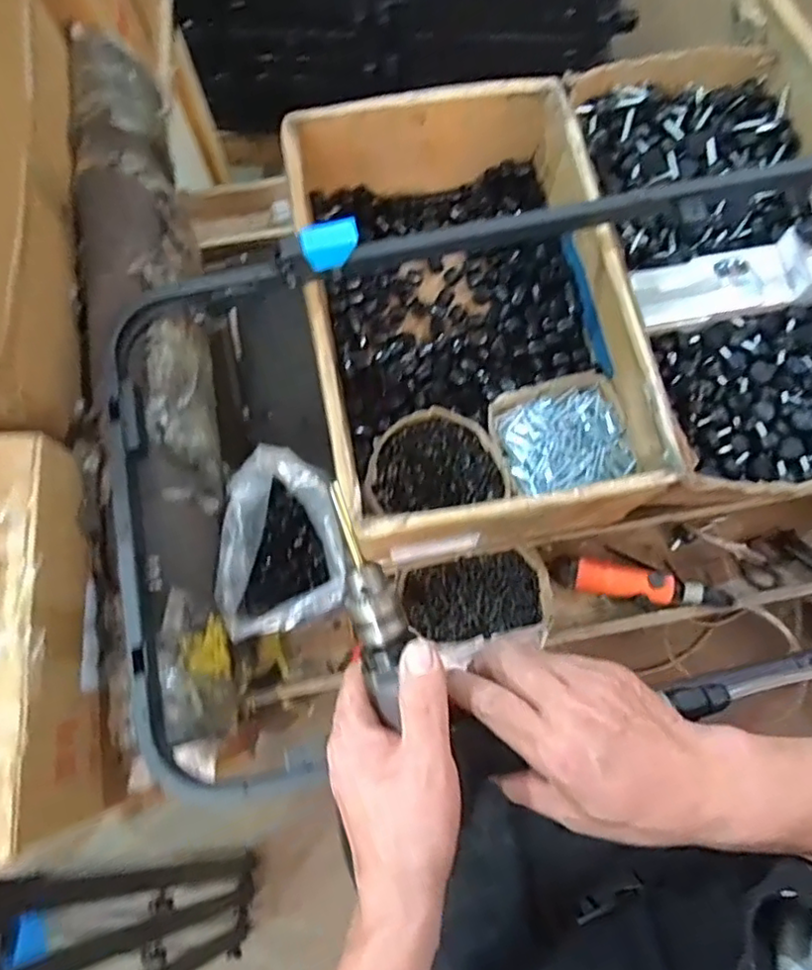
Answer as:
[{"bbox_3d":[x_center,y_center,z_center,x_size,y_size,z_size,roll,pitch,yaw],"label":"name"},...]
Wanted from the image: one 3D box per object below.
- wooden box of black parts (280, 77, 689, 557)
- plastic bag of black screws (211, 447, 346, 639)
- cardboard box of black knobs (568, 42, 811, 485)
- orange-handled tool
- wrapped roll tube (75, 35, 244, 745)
[{"bbox_3d":[0.072,-0.201,0.764,0.336,0.170,0.523,-12,74,-2],"label":"wooden box of black parts"},{"bbox_3d":[-0.132,0.065,0.691,0.128,0.116,0.184,-10,74,-1],"label":"plastic bag of black screws"},{"bbox_3d":[0.431,-0.285,0.800,0.306,0.093,0.608,-11,74,-2],"label":"cardboard box of black knobs"},{"bbox_3d":[0.290,0.121,0.778,0.211,0.037,0.042,11,75,4],"label":"orange-handled tool"},{"bbox_3d":[-0.279,-0.156,0.681,0.119,0.089,0.834,-12,74,-2],"label":"wrapped roll tube"}]

